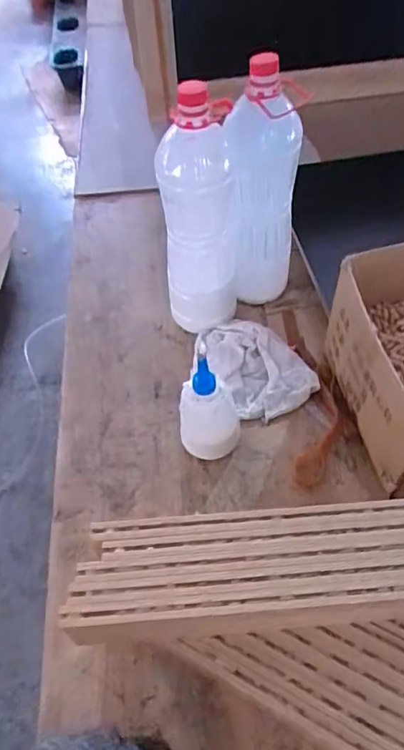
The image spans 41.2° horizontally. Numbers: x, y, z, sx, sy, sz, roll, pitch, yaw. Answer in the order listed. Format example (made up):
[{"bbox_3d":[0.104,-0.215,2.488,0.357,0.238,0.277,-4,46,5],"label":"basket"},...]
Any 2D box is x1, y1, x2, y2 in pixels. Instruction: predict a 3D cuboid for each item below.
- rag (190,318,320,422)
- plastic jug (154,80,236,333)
[{"bbox_3d":[0.064,-0.012,0.674,0.158,0.039,0.113,36,64,28],"label":"rag"},{"bbox_3d":[-0.005,-0.174,0.637,0.088,0.300,0.082,-4,53,2],"label":"plastic jug"}]

